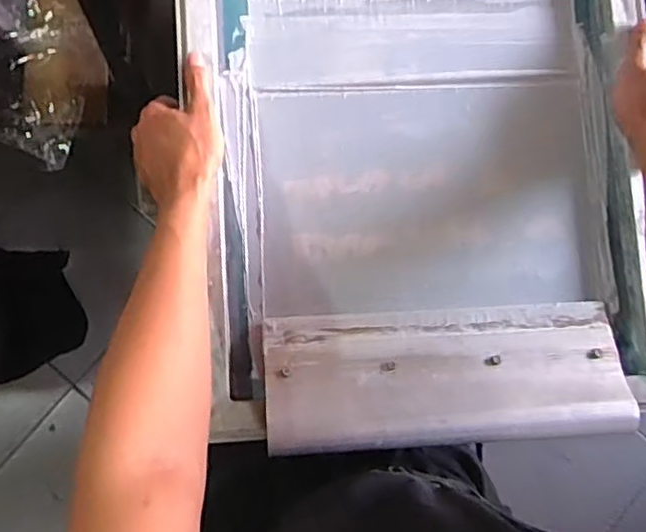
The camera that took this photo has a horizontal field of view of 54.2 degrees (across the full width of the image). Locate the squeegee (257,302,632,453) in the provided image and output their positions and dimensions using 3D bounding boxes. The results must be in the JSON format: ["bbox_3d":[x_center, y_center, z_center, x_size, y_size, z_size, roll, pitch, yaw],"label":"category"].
[{"bbox_3d":[0.114,0.098,0.584,0.329,0.020,0.130,-2,57,-5],"label":"squeegee"}]

